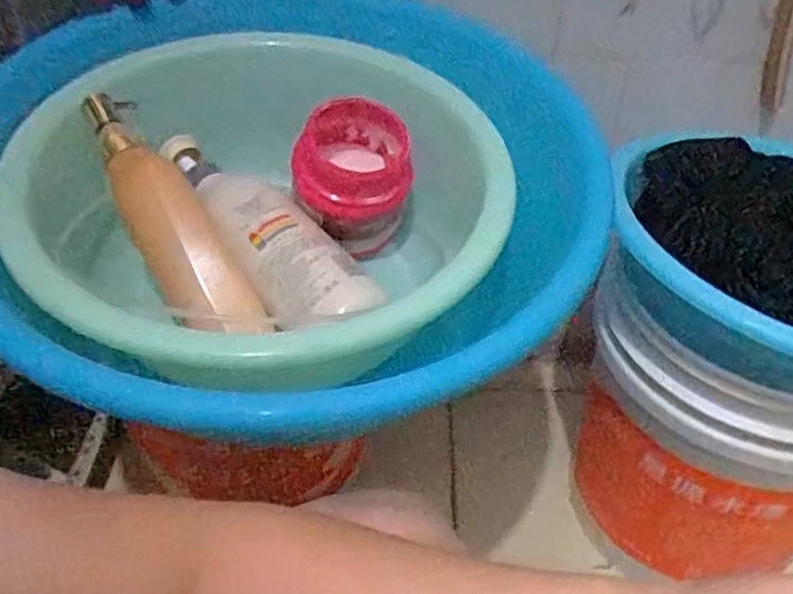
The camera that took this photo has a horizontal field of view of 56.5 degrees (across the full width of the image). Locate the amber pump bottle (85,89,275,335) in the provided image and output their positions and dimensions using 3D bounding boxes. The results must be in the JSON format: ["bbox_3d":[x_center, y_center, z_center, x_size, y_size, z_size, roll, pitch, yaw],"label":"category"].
[{"bbox_3d":[-0.175,-0.064,0.546,0.053,0.069,0.223,-29,80,-28],"label":"amber pump bottle"}]

